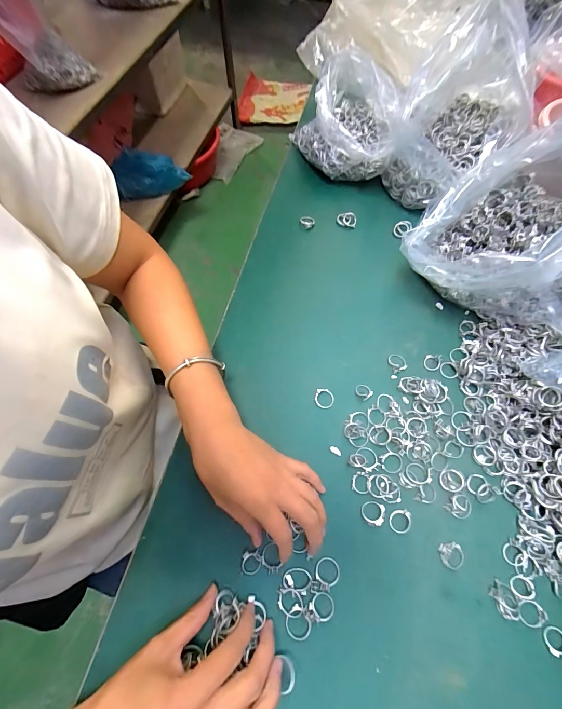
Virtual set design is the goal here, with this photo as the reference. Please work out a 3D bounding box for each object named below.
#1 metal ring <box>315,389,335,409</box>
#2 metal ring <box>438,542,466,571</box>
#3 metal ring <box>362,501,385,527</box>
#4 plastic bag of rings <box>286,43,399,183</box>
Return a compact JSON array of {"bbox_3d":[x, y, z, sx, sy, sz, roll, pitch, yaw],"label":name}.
[{"bbox_3d":[0.048,0.049,0.355,0.021,0.004,0.022,1,66,-2],"label":"metal ring"},{"bbox_3d":[0.161,0.187,0.298,0.024,0.006,0.023,1,66,-2],"label":"metal ring"},{"bbox_3d":[0.089,0.153,0.308,0.020,0.010,0.022,1,66,-2],"label":"metal ring"},{"bbox_3d":[0.090,-0.337,0.472,0.148,0.117,0.129,12,66,3],"label":"plastic bag of rings"}]

